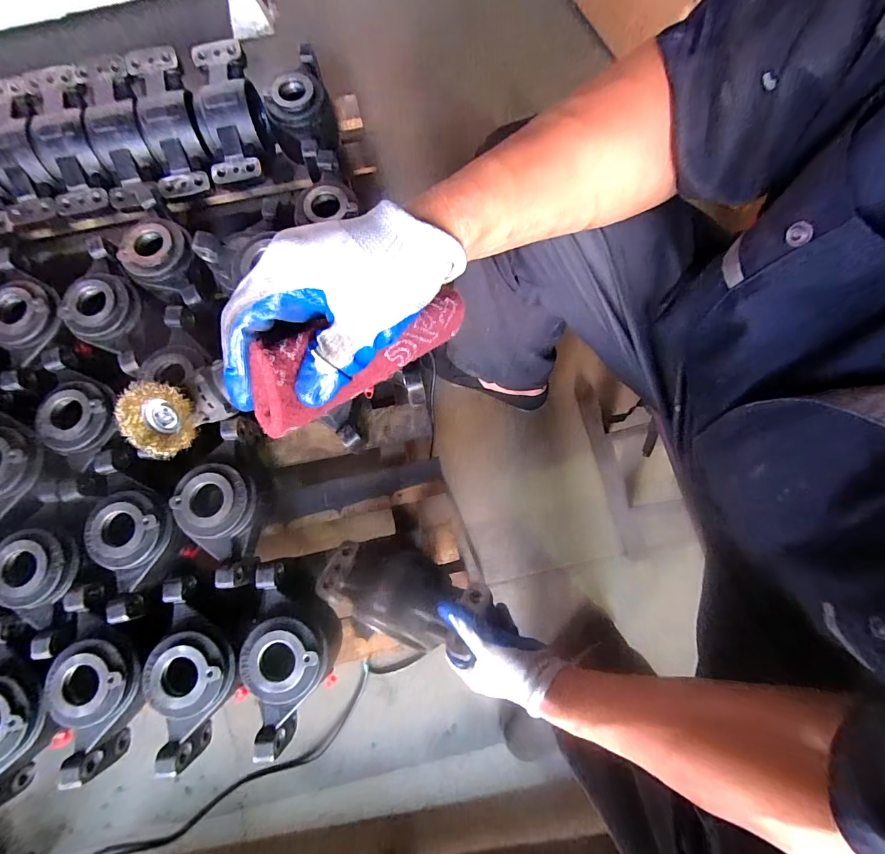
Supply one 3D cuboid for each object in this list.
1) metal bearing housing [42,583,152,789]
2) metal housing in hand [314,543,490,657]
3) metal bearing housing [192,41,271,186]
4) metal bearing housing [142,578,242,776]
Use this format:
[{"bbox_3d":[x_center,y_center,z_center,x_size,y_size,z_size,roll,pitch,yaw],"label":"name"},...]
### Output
[{"bbox_3d":[-0.443,0.328,0.532,0.127,0.078,0.224,3,78,1],"label":"metal bearing housing"},{"bbox_3d":[-0.056,0.211,0.528,0.223,0.082,0.094,10,77,27],"label":"metal housing in hand"},{"bbox_3d":[-0.363,-0.528,0.696,0.105,0.081,0.215,-15,78,-3],"label":"metal bearing housing"},{"bbox_3d":[-0.320,0.318,0.532,0.113,0.080,0.220,8,78,2],"label":"metal bearing housing"}]

